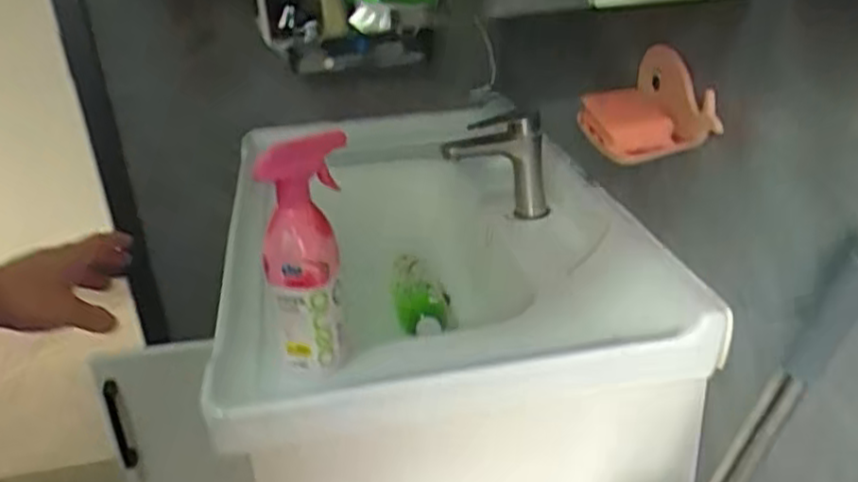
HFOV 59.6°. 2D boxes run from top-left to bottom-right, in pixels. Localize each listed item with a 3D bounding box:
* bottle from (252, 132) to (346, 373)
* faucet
[{"bbox_3d":[-0.116,0.002,0.708,0.077,0.215,0.105,-10,27,-10],"label":"bottle"},{"bbox_3d":[0.089,-0.098,0.991,0.127,0.153,0.049,-4,37,5],"label":"faucet"}]

